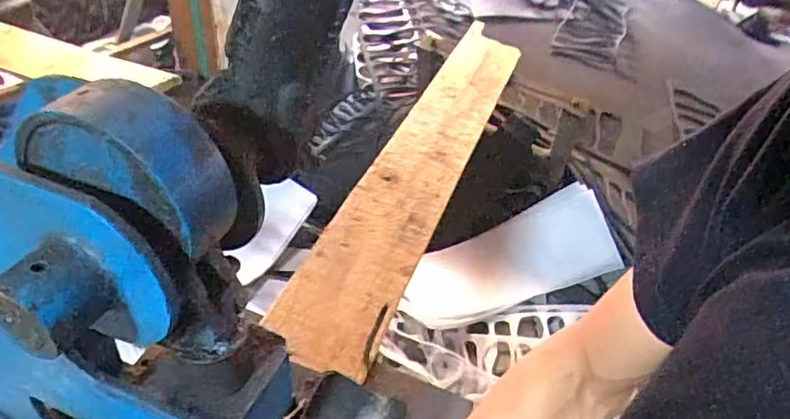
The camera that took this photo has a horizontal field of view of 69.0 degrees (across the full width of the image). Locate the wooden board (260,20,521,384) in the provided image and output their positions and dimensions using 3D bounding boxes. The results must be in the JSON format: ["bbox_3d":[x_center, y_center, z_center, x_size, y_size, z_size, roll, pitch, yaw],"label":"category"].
[{"bbox_3d":[0.085,-0.149,1.303,0.172,0.027,1.295,23,43,7],"label":"wooden board"}]

